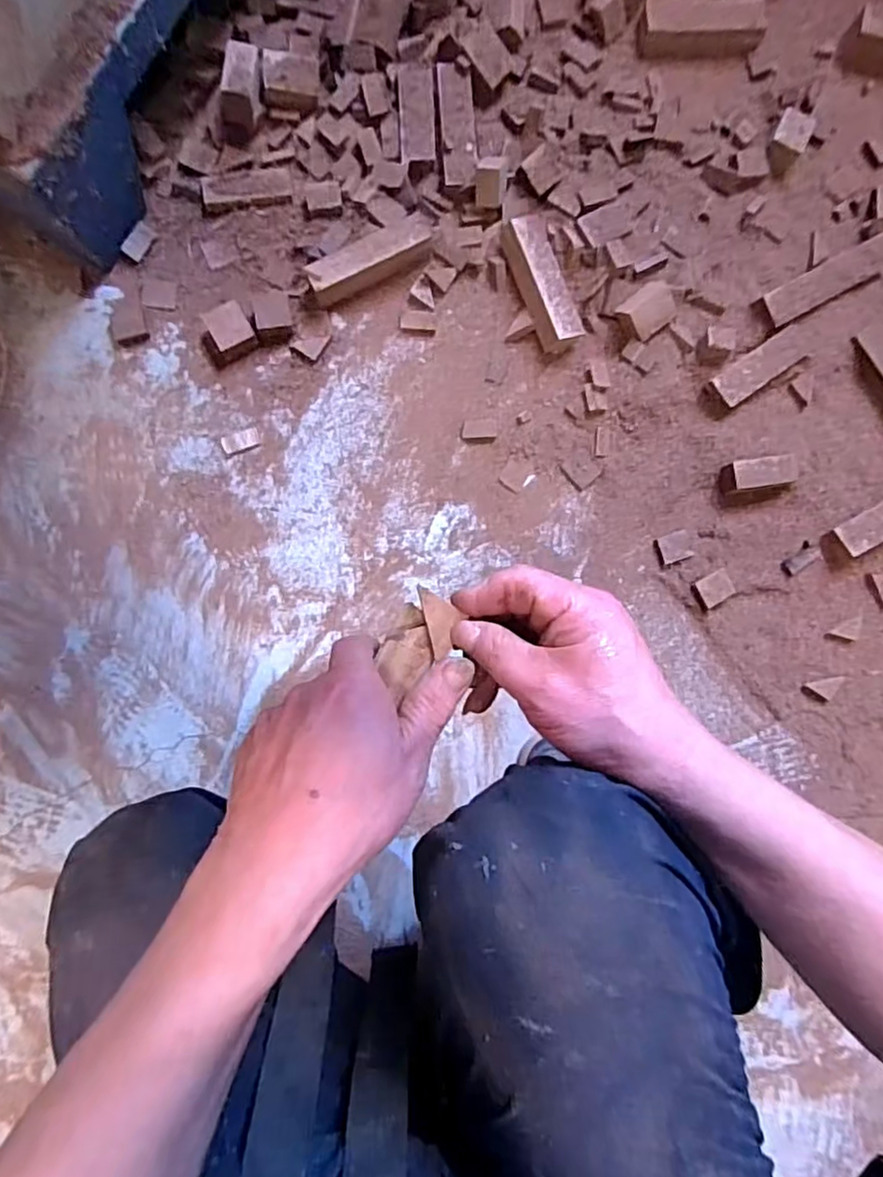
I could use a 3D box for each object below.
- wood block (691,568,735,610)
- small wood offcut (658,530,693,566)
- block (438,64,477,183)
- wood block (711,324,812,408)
[{"bbox_3d":[0.294,0.000,0.661,0.041,0.013,0.032,-28,90,-3],"label":"wood block"},{"bbox_3d":[0.254,-0.045,0.665,0.036,0.006,0.030,-21,90,-3],"label":"small wood offcut"},{"bbox_3d":[0.018,-0.487,0.646,0.036,0.013,0.123,-5,90,0],"label":"block"},{"bbox_3d":[0.344,-0.237,0.665,0.110,0.019,0.037,-34,91,-3],"label":"wood block"}]

